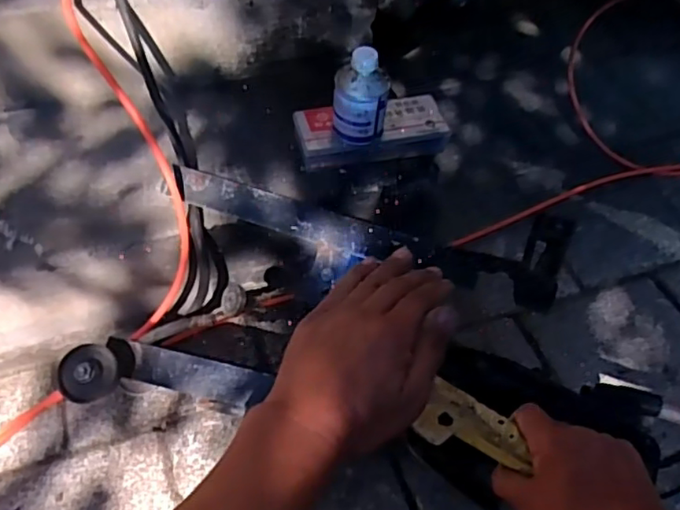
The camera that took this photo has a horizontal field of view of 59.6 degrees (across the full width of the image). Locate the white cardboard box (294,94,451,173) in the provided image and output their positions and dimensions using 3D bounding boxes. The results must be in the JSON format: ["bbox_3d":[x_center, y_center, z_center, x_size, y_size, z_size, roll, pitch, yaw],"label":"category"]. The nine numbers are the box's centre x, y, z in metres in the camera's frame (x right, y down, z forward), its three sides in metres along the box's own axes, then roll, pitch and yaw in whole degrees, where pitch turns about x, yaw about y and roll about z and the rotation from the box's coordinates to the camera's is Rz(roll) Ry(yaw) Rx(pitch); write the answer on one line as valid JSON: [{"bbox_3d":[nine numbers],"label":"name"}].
[{"bbox_3d":[0.040,-0.165,0.784,0.197,0.038,0.087,-11,53,-14],"label":"white cardboard box"}]

